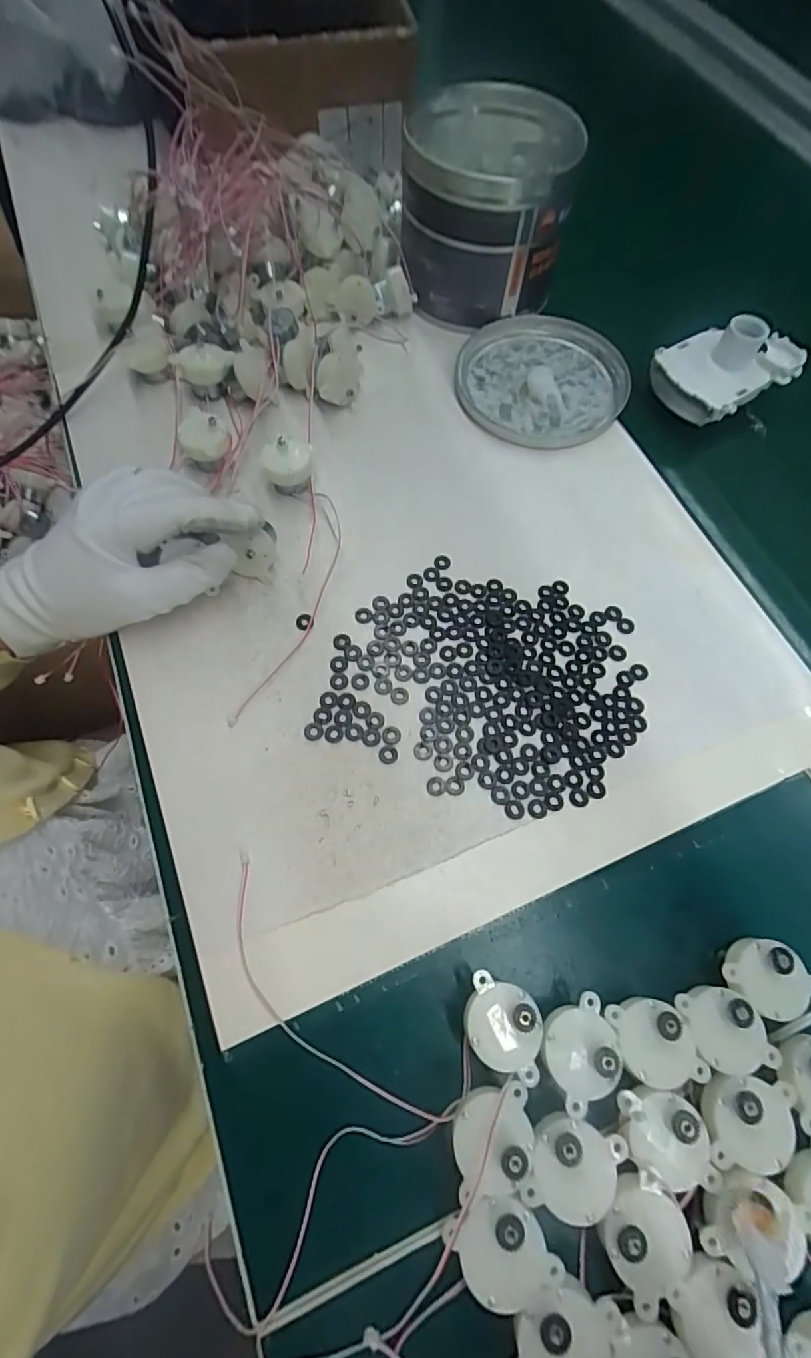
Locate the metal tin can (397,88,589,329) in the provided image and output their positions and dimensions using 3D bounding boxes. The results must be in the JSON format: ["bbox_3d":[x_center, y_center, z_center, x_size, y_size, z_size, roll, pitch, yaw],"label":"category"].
[{"bbox_3d":[0.062,-0.364,0.423,0.126,0.115,0.126,16,67,5],"label":"metal tin can"}]

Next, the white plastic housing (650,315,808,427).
[{"bbox_3d":[0.241,-0.236,0.398,0.111,0.053,0.069,-28,70,-14],"label":"white plastic housing"}]

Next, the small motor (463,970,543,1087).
[{"bbox_3d":[0.042,0.153,0.236,0.035,0.031,0.032,1,66,-2],"label":"small motor"}]

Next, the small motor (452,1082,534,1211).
[{"bbox_3d":[0.035,0.188,0.218,0.031,0.026,0.039,-5,67,-5],"label":"small motor"}]

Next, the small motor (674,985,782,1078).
[{"bbox_3d":[0.139,0.155,0.238,0.033,0.030,0.034,-13,67,-8],"label":"small motor"}]

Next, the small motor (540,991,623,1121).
[{"bbox_3d":[0.075,0.162,0.233,0.032,0.032,0.034,-23,69,-12],"label":"small motor"}]

